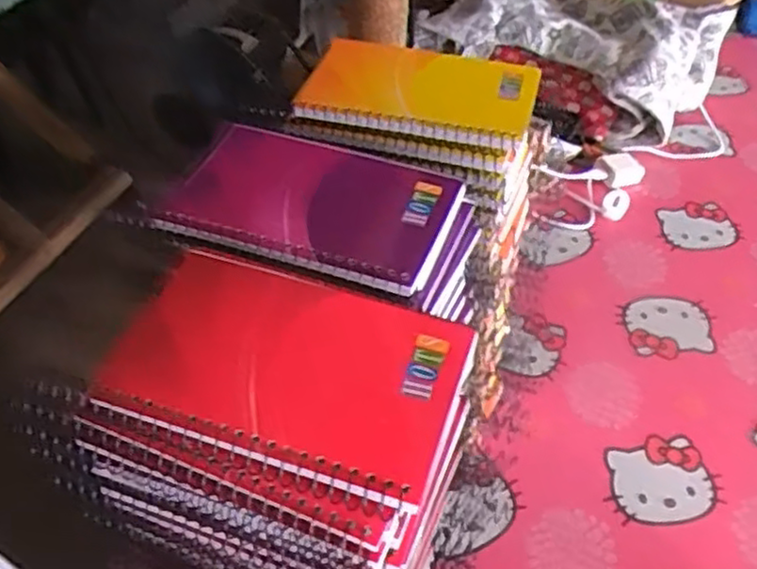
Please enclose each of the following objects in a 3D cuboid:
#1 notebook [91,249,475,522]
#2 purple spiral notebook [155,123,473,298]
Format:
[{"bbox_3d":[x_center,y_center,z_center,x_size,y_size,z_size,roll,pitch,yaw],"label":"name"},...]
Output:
[{"bbox_3d":[-0.035,0.031,0.277,0.133,0.009,0.079,15,49,13],"label":"notebook"},{"bbox_3d":[-0.033,-0.042,0.350,0.139,0.013,0.085,15,49,14],"label":"purple spiral notebook"}]

